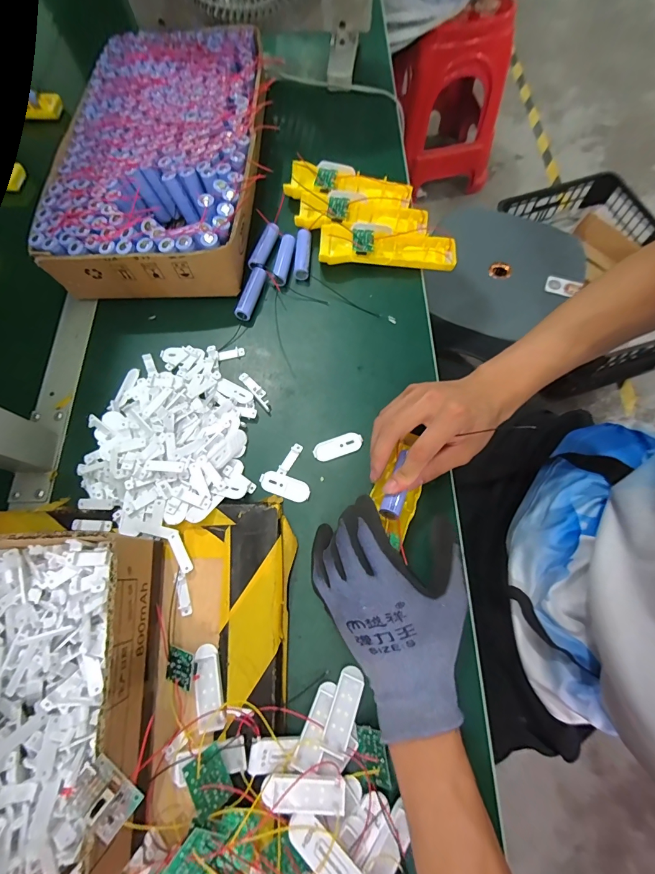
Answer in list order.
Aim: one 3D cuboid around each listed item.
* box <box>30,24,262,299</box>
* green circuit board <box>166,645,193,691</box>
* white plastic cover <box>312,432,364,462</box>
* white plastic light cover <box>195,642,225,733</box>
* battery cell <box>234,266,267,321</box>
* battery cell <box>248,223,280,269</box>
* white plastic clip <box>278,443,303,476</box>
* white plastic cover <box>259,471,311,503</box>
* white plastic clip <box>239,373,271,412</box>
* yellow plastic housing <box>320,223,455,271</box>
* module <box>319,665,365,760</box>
[{"bbox_3d":[-0.200,-0.364,0.479,0.237,0.066,0.402,-2,70,2],"label":"box"},{"bbox_3d":[-0.116,0.182,0.293,0.033,0.006,0.024,-6,75,38],"label":"green circuit board"},{"bbox_3d":[0.011,0.009,0.374,0.050,0.004,0.020,-20,70,-4],"label":"white plastic cover"},{"bbox_3d":[-0.093,0.195,0.291,0.019,0.007,0.057,-12,70,-2],"label":"white plastic light cover"},{"bbox_3d":[-0.090,-0.170,0.442,0.020,0.017,0.067,15,71,8],"label":"battery cell"},{"bbox_3d":[-0.079,-0.237,0.459,0.020,0.015,0.060,17,71,9],"label":"battery cell"},{"bbox_3d":[-0.037,0.022,0.372,0.011,0.004,0.036,28,73,12],"label":"white plastic clip"},{"bbox_3d":[-0.042,0.048,0.361,0.050,0.004,0.021,18,72,9],"label":"white plastic cover"},{"bbox_3d":[-0.077,-0.051,0.400,0.012,0.007,0.055,-38,73,-11],"label":"white plastic clip"},{"bbox_3d":[0.073,-0.230,0.446,0.161,0.025,0.047,2,70,4],"label":"yellow plastic housing"},{"bbox_3d":[0.013,0.211,0.288,0.020,0.006,0.057,19,54,9],"label":"module"}]

